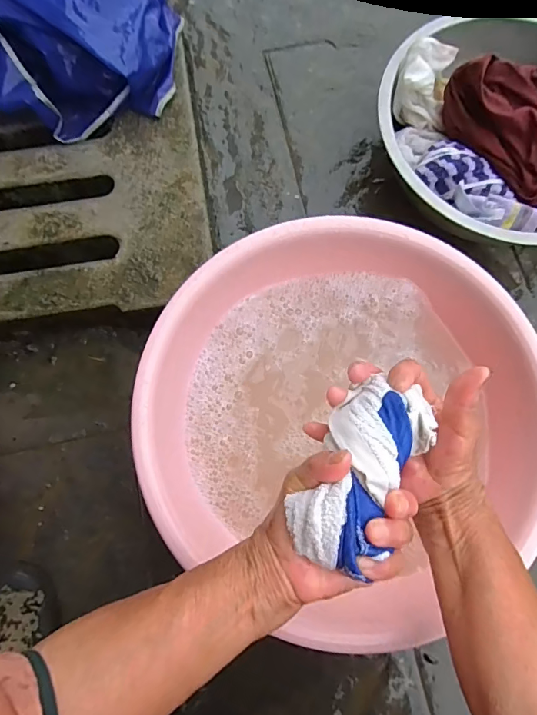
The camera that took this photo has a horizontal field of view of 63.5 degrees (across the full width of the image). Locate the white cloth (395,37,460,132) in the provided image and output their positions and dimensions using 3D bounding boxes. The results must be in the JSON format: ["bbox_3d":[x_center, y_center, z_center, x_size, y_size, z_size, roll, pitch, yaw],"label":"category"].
[{"bbox_3d":[0.222,-0.389,0.616,0.076,0.074,0.096,4,75,2],"label":"white cloth"}]

